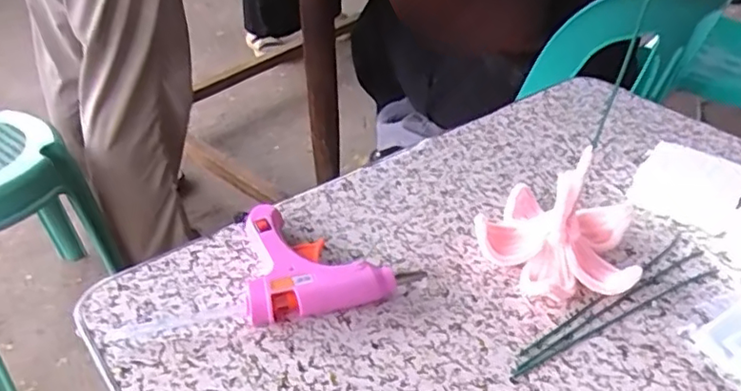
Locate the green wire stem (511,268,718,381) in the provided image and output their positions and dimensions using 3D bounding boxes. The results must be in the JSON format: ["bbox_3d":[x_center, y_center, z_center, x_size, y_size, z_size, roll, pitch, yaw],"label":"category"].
[{"bbox_3d":[0.174,0.085,0.428,0.195,0.004,0.005,-18,42,-24],"label":"green wire stem"}]

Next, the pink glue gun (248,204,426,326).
[{"bbox_3d":[-0.033,0.042,0.459,0.116,0.027,0.101,-7,38,-11],"label":"pink glue gun"}]

